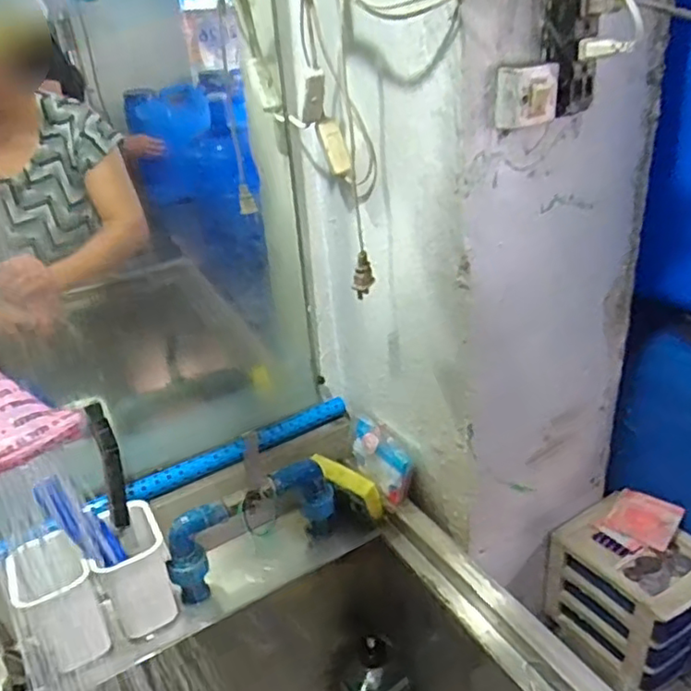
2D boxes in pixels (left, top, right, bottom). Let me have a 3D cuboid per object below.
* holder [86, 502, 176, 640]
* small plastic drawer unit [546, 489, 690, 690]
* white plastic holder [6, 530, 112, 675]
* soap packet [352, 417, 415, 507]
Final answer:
[{"bbox_3d":[-0.221,0.237,0.654,0.068,0.107,0.076,-19,31,-22],"label":"holder"},{"bbox_3d":[0.375,0.319,0.801,0.133,0.181,0.171,-22,33,-27],"label":"small plastic drawer unit"},{"bbox_3d":[-0.287,0.255,0.619,0.068,0.116,0.075,-25,34,-31],"label":"white plastic holder"},{"bbox_3d":[0.045,0.138,0.777,0.050,0.068,0.107,-15,30,-17],"label":"soap packet"}]

